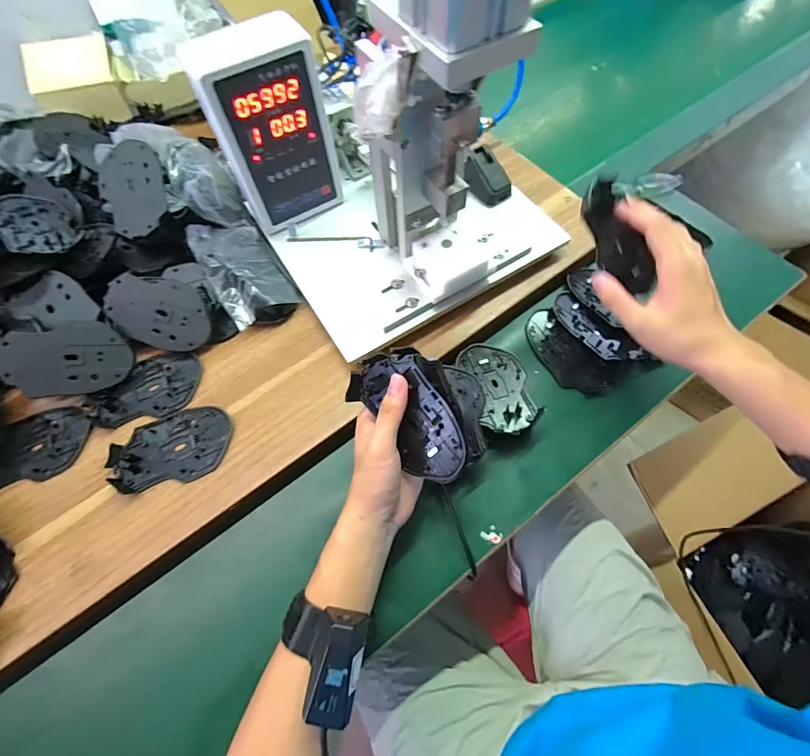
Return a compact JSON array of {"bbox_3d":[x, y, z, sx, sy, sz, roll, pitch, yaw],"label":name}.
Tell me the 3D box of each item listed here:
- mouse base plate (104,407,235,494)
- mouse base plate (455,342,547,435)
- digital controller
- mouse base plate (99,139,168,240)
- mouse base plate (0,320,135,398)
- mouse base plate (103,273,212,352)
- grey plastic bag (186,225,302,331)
[{"bbox_3d":[-0.234,0.068,0.406,0.112,0.008,0.074,-12,66,-4],"label":"mouse base plate"},{"bbox_3d":[0.102,0.006,0.441,0.065,0.022,0.112,-14,66,-5],"label":"mouse base plate"},{"bbox_3d":[-0.139,-0.254,0.431,0.112,0.177,0.056,-32,69,-13],"label":"digital controller"},{"bbox_3d":[-0.311,-0.211,0.463,0.071,0.015,0.105,-13,90,2],"label":"mouse base plate"},{"bbox_3d":[-0.351,-0.020,0.422,0.111,0.014,0.075,-10,92,-21],"label":"mouse base plate"},{"bbox_3d":[-0.269,-0.071,0.441,0.105,0.007,0.072,8,95,-7],"label":"mouse base plate"},{"bbox_3d":[-0.188,-0.128,0.472,0.078,0.047,0.145,-32,69,-13],"label":"grey plastic bag"}]

